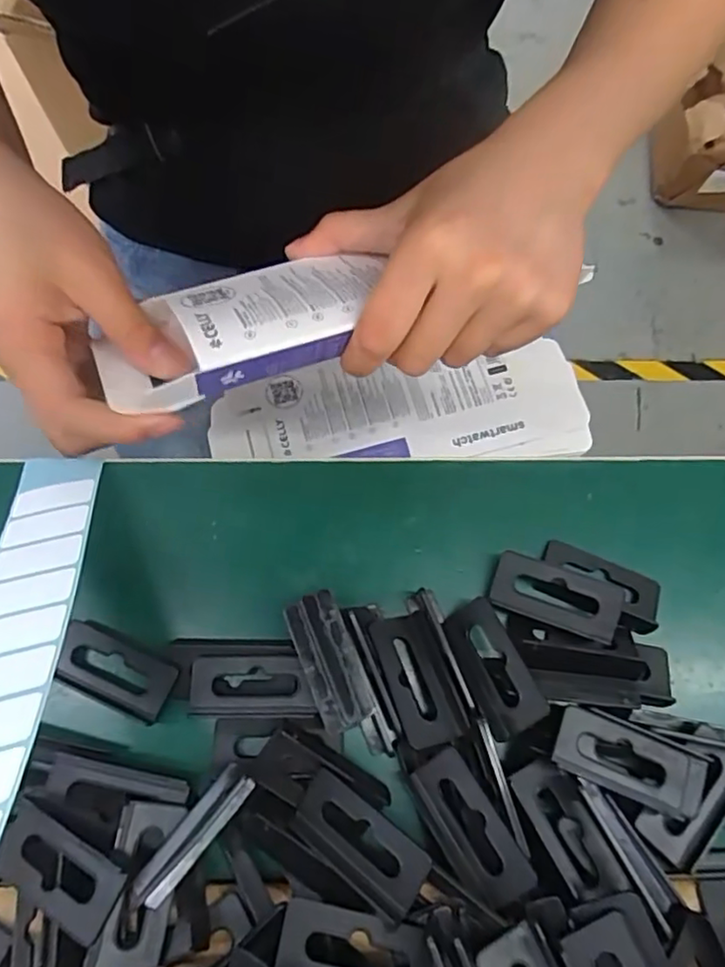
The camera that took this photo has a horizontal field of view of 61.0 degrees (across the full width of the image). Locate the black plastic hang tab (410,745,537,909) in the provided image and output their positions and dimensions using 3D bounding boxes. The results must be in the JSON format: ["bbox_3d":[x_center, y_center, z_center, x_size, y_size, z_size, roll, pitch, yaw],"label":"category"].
[{"bbox_3d":[0.036,0.115,0.207,0.024,0.005,0.046,-45,61,18],"label":"black plastic hang tab"}]

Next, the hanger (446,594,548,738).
[{"bbox_3d":[0.046,0.066,0.224,0.023,0.006,0.047,-41,57,21],"label":"hanger"}]

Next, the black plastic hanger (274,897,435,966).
[{"bbox_3d":[-0.001,0.141,0.184,0.047,0.004,0.022,16,41,-4],"label":"black plastic hanger"}]

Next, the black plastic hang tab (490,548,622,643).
[{"bbox_3d":[0.075,0.044,0.239,0.048,0.005,0.022,18,98,14],"label":"black plastic hang tab"}]

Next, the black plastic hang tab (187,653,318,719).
[{"bbox_3d":[-0.041,0.076,0.231,0.046,0.007,0.022,1,73,-1],"label":"black plastic hang tab"}]

